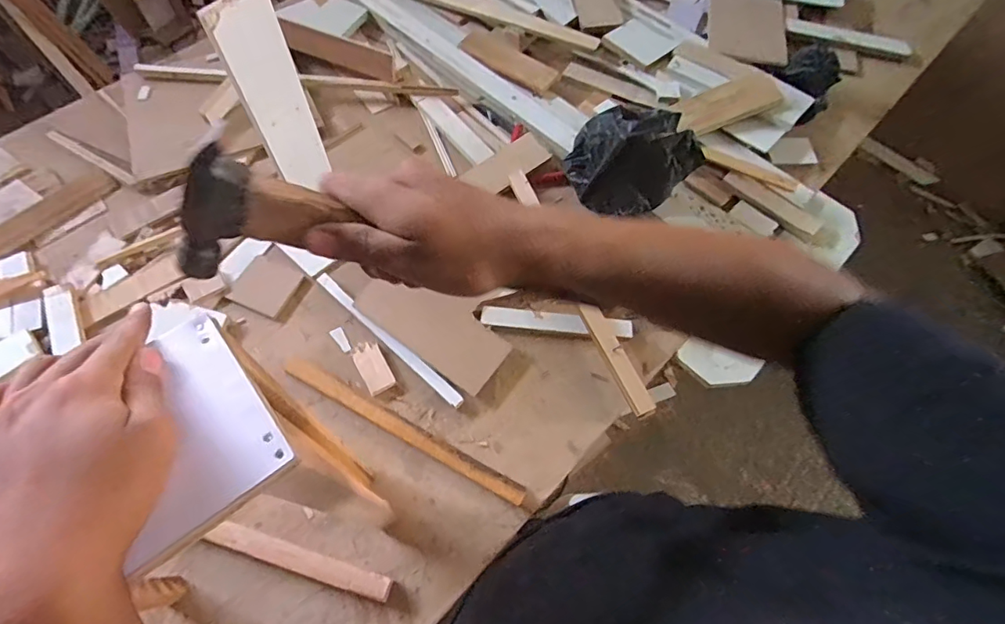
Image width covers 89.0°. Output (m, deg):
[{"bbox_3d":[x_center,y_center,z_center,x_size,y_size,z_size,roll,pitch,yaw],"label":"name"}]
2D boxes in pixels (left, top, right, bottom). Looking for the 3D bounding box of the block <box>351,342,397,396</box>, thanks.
[{"bbox_3d":[-0.203,0.088,0.806,0.044,0.006,0.082,-27,67,-16],"label":"block"}]

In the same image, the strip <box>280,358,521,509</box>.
[{"bbox_3d":[-0.154,0.173,0.771,0.418,0.018,0.029,28,65,10],"label":"strip"}]

